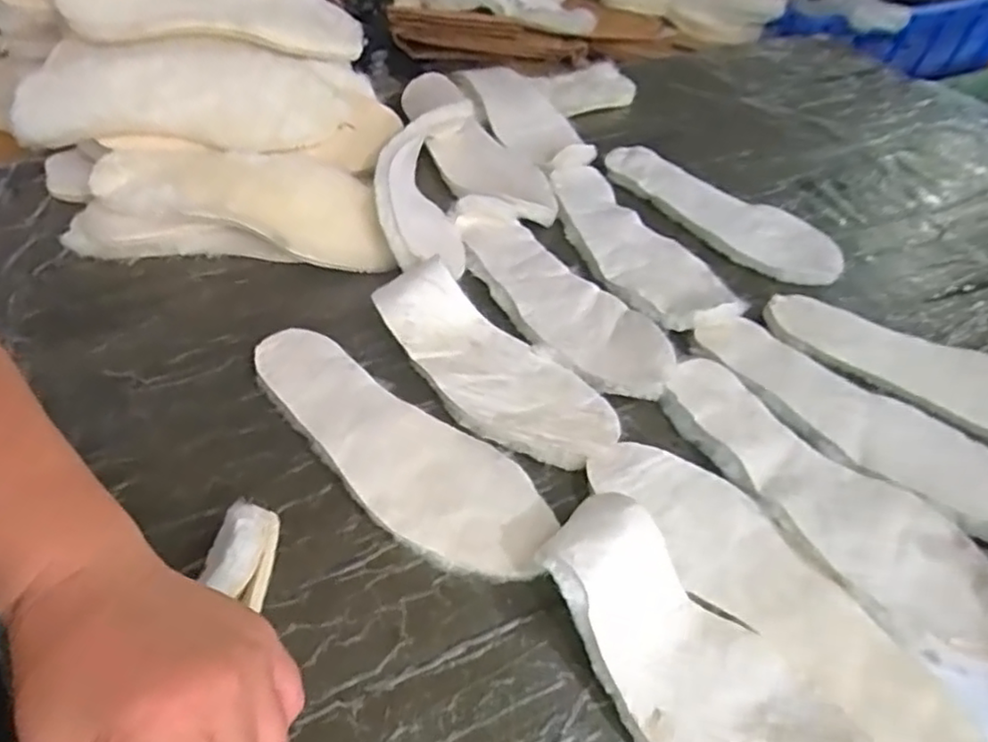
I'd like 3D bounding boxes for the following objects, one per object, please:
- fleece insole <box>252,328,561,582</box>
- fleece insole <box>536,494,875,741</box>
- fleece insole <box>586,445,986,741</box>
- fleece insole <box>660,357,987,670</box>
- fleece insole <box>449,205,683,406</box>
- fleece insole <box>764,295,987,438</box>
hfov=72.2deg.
[{"bbox_3d":[-0.076,0.052,0.485,0.263,0.009,0.091,30,51,20],"label":"fleece insole"},{"bbox_3d":[0.116,0.159,0.381,0.101,0.045,0.221,-24,54,-26],"label":"fleece insole"},{"bbox_3d":[0.178,0.134,0.437,0.088,0.009,0.263,-31,57,-30],"label":"fleece insole"},{"bbox_3d":[0.232,0.088,0.480,0.096,0.014,0.274,-31,58,-30],"label":"fleece insole"},{"bbox_3d":[0.049,-0.074,0.610,0.098,0.018,0.273,-30,57,-30],"label":"fleece insole"},{"bbox_3d":[0.376,-0.006,0.589,0.268,0.015,0.087,28,50,18],"label":"fleece insole"}]

